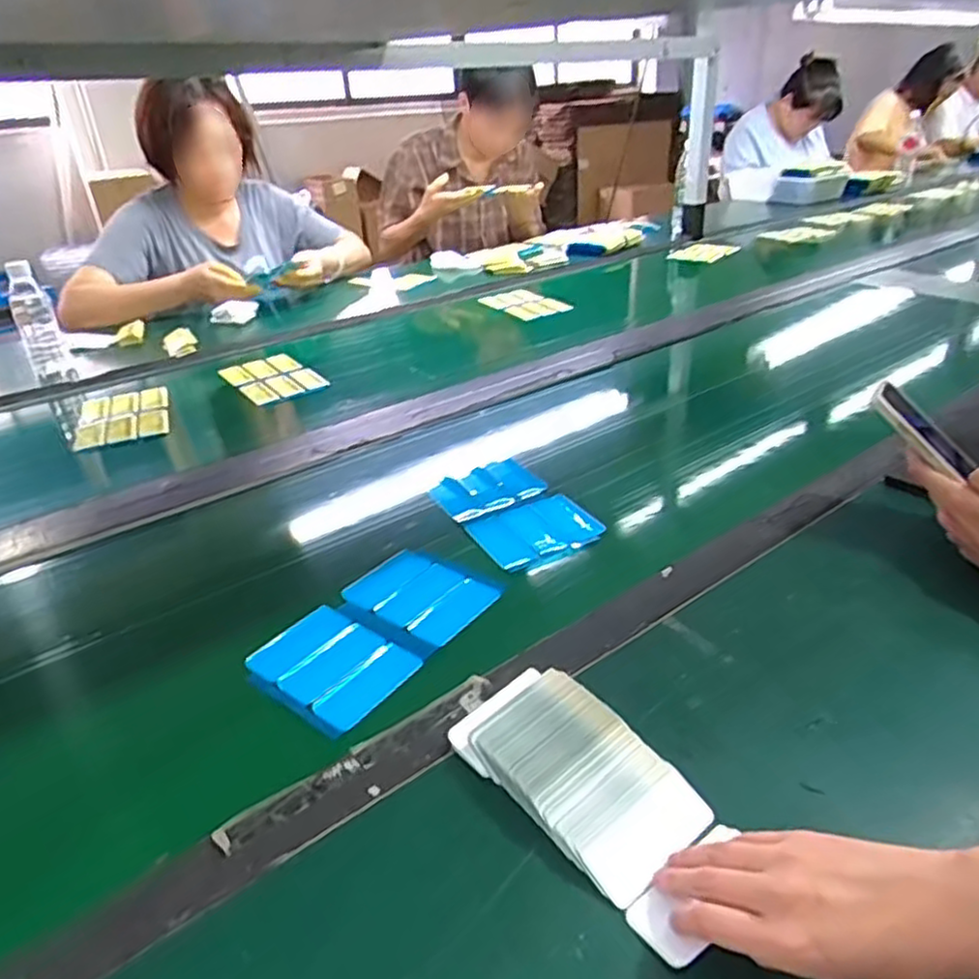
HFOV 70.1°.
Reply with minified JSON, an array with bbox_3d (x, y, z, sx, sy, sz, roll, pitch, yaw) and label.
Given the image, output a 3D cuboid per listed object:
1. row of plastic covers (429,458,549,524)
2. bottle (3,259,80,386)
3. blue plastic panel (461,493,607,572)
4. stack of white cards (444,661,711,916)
[{"bbox_3d":[-0.004,-0.003,0.774,0.120,0.008,0.097,-20,34,-27],"label":"row of plastic covers"},{"bbox_3d":[-0.762,-0.280,1.178,0.060,0.193,0.052,-20,33,-27],"label":"bottle"},{"bbox_3d":[0.048,0.040,0.699,0.120,0.009,0.101,-16,32,-21],"label":"blue plastic panel"},{"bbox_3d":[0.052,0.170,0.435,0.085,0.028,0.146,-26,37,-34],"label":"stack of white cards"}]

